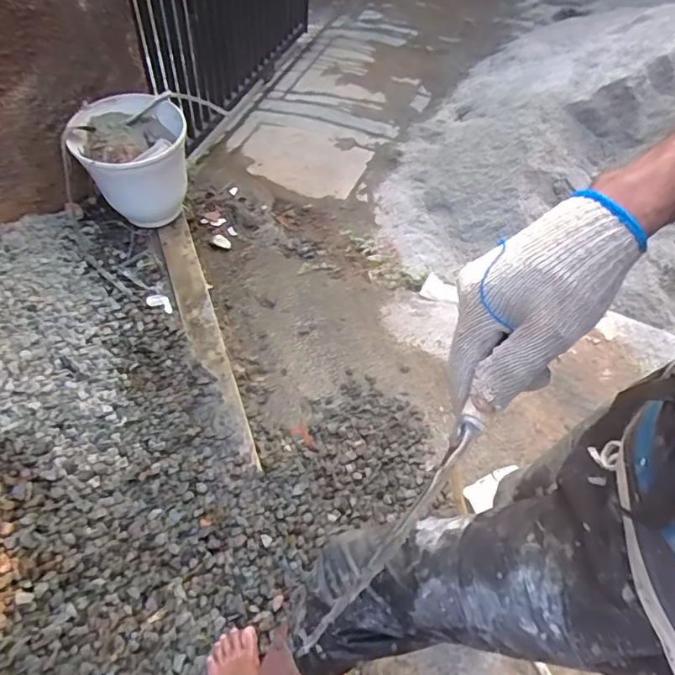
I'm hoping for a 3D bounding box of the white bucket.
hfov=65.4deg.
[{"bbox_3d":[-0.563,-0.492,1.501,0.277,0.318,0.272,3,59,-5],"label":"white bucket"}]

